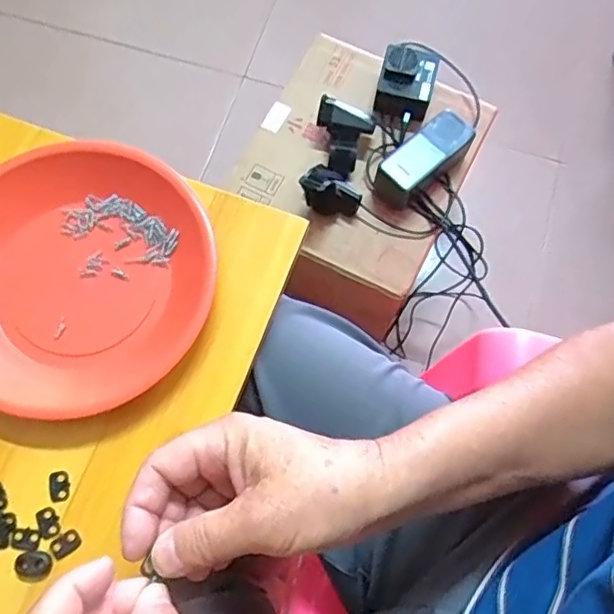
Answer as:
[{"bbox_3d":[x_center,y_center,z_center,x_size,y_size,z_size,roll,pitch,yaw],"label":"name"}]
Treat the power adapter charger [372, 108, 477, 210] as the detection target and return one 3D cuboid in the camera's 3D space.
[{"bbox_3d":[0.151,-0.191,0.728,0.136,0.049,0.059,-43,77,-13],"label":"power adapter charger"}]

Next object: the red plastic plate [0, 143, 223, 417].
[{"bbox_3d":[-0.162,-0.021,0.399,0.195,0.032,0.184,0,72,0],"label":"red plastic plate"}]

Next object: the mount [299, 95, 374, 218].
[{"bbox_3d":[0.041,-0.192,0.718,0.074,0.067,0.154,11,73,3],"label":"mount"}]

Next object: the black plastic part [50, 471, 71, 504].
[{"bbox_3d":[-0.162,0.117,0.370,0.013,0.004,0.020,-10,73,-4],"label":"black plastic part"}]

